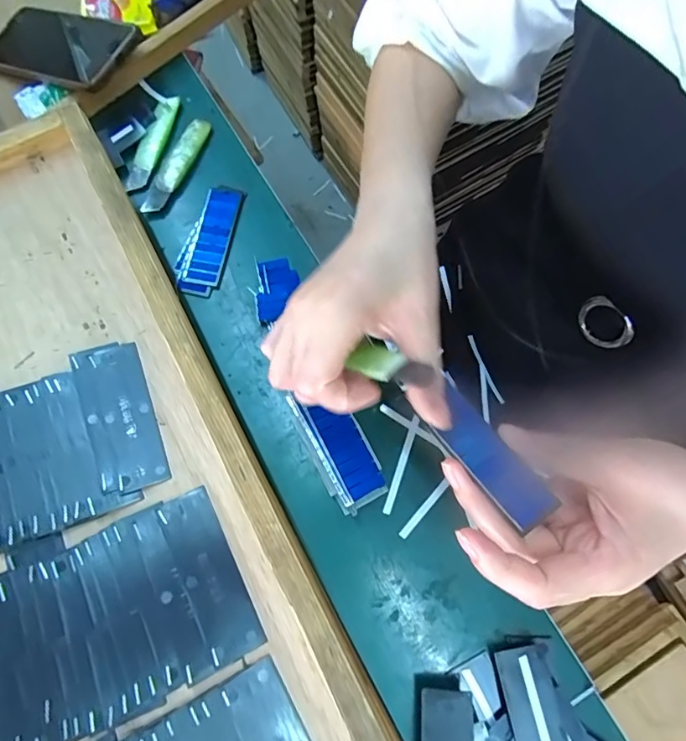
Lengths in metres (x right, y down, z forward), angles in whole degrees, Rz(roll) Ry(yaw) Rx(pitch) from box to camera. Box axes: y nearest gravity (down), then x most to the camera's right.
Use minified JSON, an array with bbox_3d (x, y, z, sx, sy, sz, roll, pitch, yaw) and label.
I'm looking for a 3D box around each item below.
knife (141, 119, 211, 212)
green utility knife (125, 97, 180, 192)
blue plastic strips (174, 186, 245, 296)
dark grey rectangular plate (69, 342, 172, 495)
[{"bbox_3d":[-0.146,-0.181,0.432,0.020,0.007,0.102,22,75,9],"label":"knife"},{"bbox_3d":[-0.170,-0.205,0.439,0.021,0.010,0.099,16,74,7],"label":"green utility knife"},{"bbox_3d":[-0.113,-0.112,0.414,0.039,0.006,0.101,13,73,6],"label":"blue plastic strips"},{"bbox_3d":[-0.138,0.026,0.301,0.038,0.006,0.094,-21,73,-5],"label":"dark grey rectangular plate"}]

